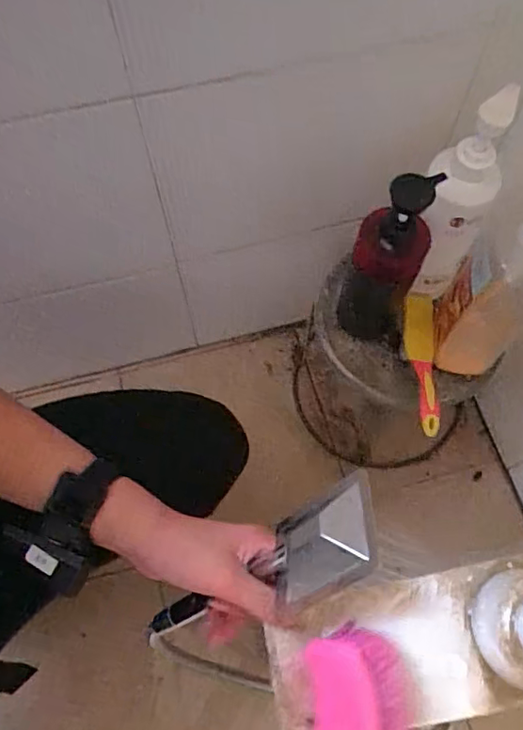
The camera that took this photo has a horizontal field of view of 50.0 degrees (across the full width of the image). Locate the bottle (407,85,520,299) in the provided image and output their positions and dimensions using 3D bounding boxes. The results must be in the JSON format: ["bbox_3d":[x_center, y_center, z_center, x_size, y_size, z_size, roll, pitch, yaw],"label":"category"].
[{"bbox_3d":[0.184,-0.149,0.551,0.067,0.233,0.056,-5,67,-1],"label":"bottle"}]

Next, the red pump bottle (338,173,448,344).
[{"bbox_3d":[0.127,-0.099,0.566,0.074,0.212,0.060,22,69,10],"label":"red pump bottle"}]

